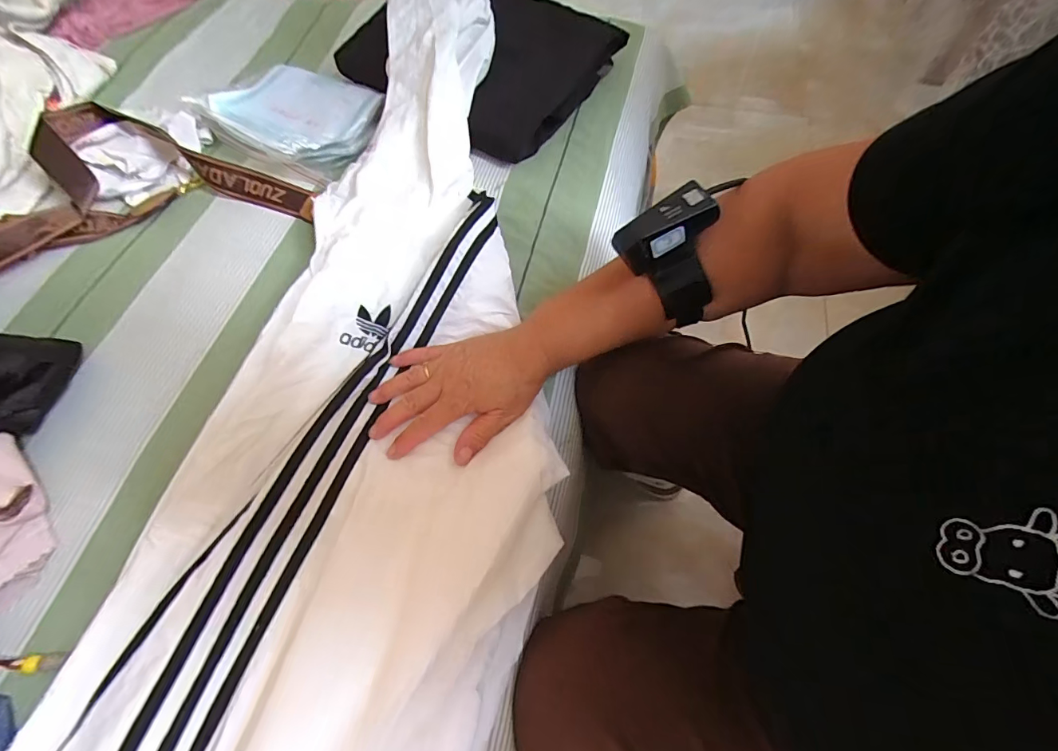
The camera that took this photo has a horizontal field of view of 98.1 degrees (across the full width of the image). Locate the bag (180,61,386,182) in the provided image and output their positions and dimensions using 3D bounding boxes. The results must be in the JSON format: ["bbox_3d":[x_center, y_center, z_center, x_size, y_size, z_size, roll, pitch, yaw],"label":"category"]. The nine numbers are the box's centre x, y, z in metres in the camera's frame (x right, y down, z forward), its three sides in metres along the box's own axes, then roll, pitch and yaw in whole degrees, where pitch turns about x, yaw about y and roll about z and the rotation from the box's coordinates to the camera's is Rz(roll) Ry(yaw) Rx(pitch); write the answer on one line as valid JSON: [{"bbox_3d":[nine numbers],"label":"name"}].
[{"bbox_3d":[-0.297,-0.337,0.579,0.220,0.036,0.167,22,66,14],"label":"bag"}]

